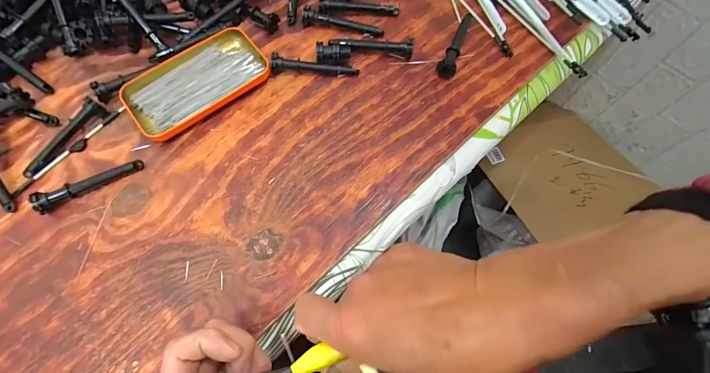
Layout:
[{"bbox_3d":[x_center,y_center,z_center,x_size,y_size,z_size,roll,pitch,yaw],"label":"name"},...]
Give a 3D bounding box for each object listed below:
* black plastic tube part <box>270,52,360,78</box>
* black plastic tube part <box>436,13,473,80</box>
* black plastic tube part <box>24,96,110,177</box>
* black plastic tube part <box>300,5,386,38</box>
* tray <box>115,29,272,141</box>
[{"bbox_3d":[-0.043,-0.127,0.393,0.092,0.020,0.013,5,69,1],"label":"black plastic tube part"},{"bbox_3d":[0.117,-0.164,0.415,0.020,0.019,0.094,23,70,8],"label":"black plastic tube part"},{"bbox_3d":[-0.286,-0.049,0.360,0.016,0.019,0.093,31,71,11],"label":"black plastic tube part"},{"bbox_3d":[-0.014,-0.188,0.416,0.091,0.018,0.017,9,69,3],"label":"black plastic tube part"},{"bbox_3d":[-0.164,-0.110,0.384,0.142,0.019,0.074,-38,74,-14],"label":"tray"}]

